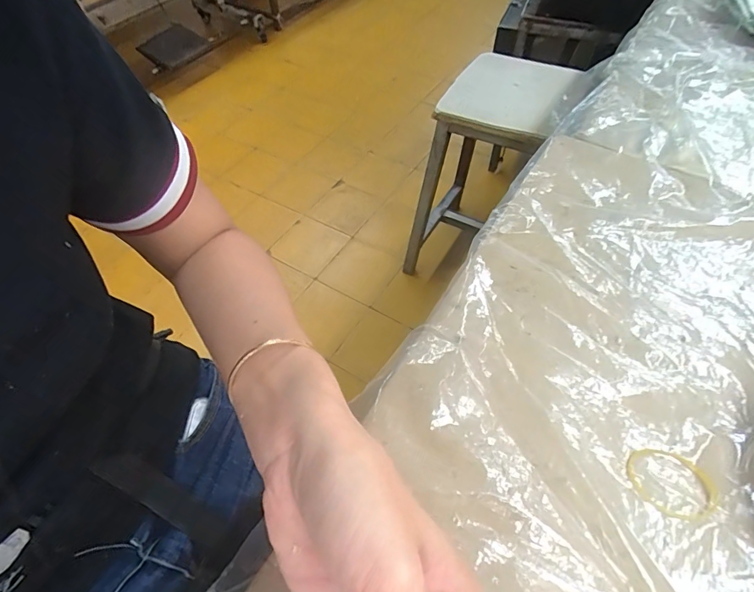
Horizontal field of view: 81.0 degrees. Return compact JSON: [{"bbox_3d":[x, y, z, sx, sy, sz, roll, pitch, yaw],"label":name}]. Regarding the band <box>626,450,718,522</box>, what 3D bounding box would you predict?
[{"bbox_3d":[0.181,0.115,0.272,0.050,0.004,0.039,21,58,18],"label":"band"}]

